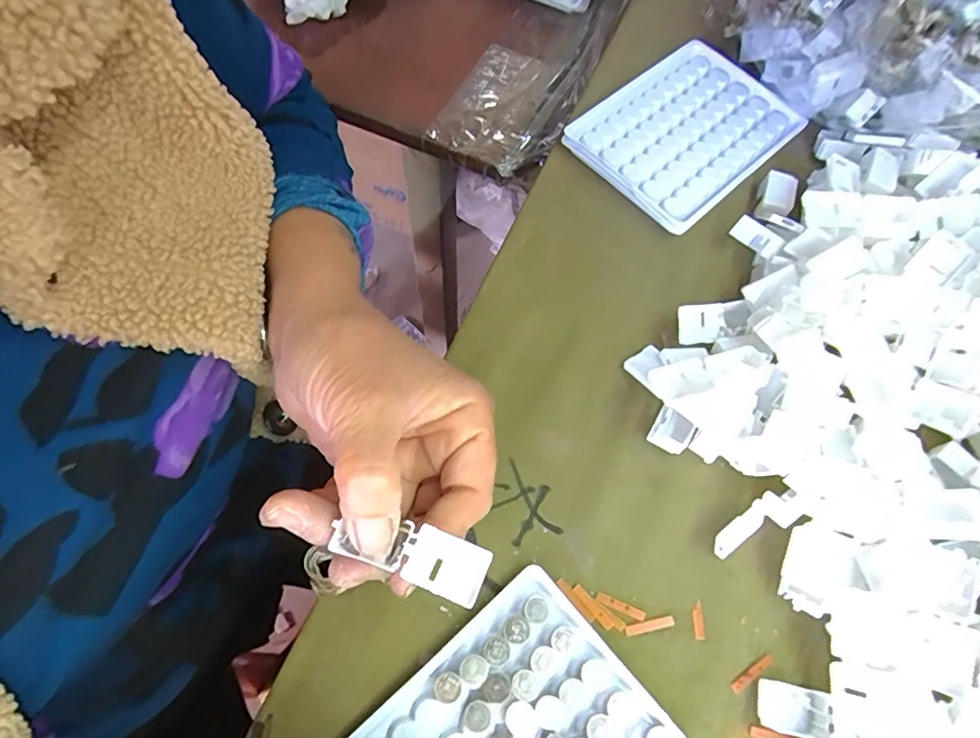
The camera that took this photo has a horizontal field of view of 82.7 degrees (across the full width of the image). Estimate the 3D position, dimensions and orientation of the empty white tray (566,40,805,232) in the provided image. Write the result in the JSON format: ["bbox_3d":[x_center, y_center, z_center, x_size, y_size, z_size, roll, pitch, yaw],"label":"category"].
[{"bbox_3d":[0.120,-0.147,0.337,0.124,0.014,0.091,-41,74,-17],"label":"empty white tray"}]

